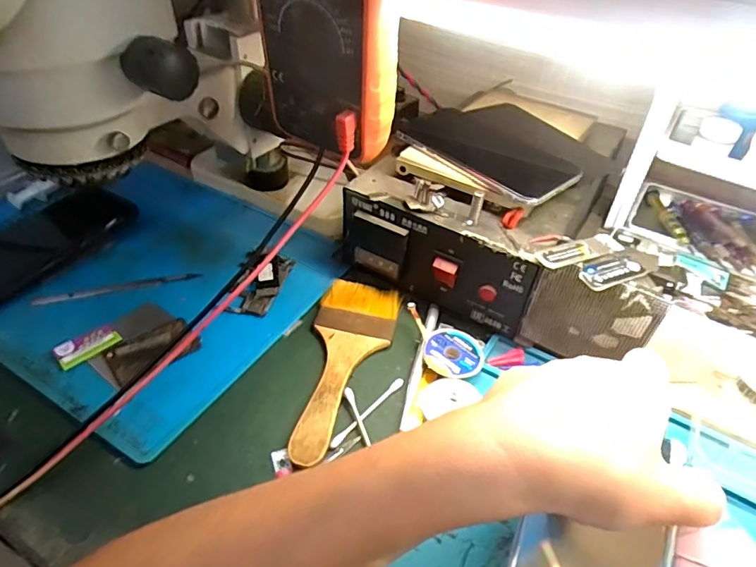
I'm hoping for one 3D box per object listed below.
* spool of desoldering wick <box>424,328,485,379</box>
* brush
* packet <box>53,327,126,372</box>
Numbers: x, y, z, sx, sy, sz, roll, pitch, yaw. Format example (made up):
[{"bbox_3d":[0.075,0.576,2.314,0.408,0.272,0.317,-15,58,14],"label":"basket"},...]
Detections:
[{"bbox_3d":[0.057,0.052,0.374,0.042,0.010,0.043,1,43,-1],"label":"spool of desoldering wick"},{"bbox_3d":[-0.026,0.057,0.368,0.061,0.008,0.159,9,43,8],"label":"brush"},{"bbox_3d":[-0.215,0.046,0.372,0.022,0.009,0.042,31,50,28],"label":"packet"}]

